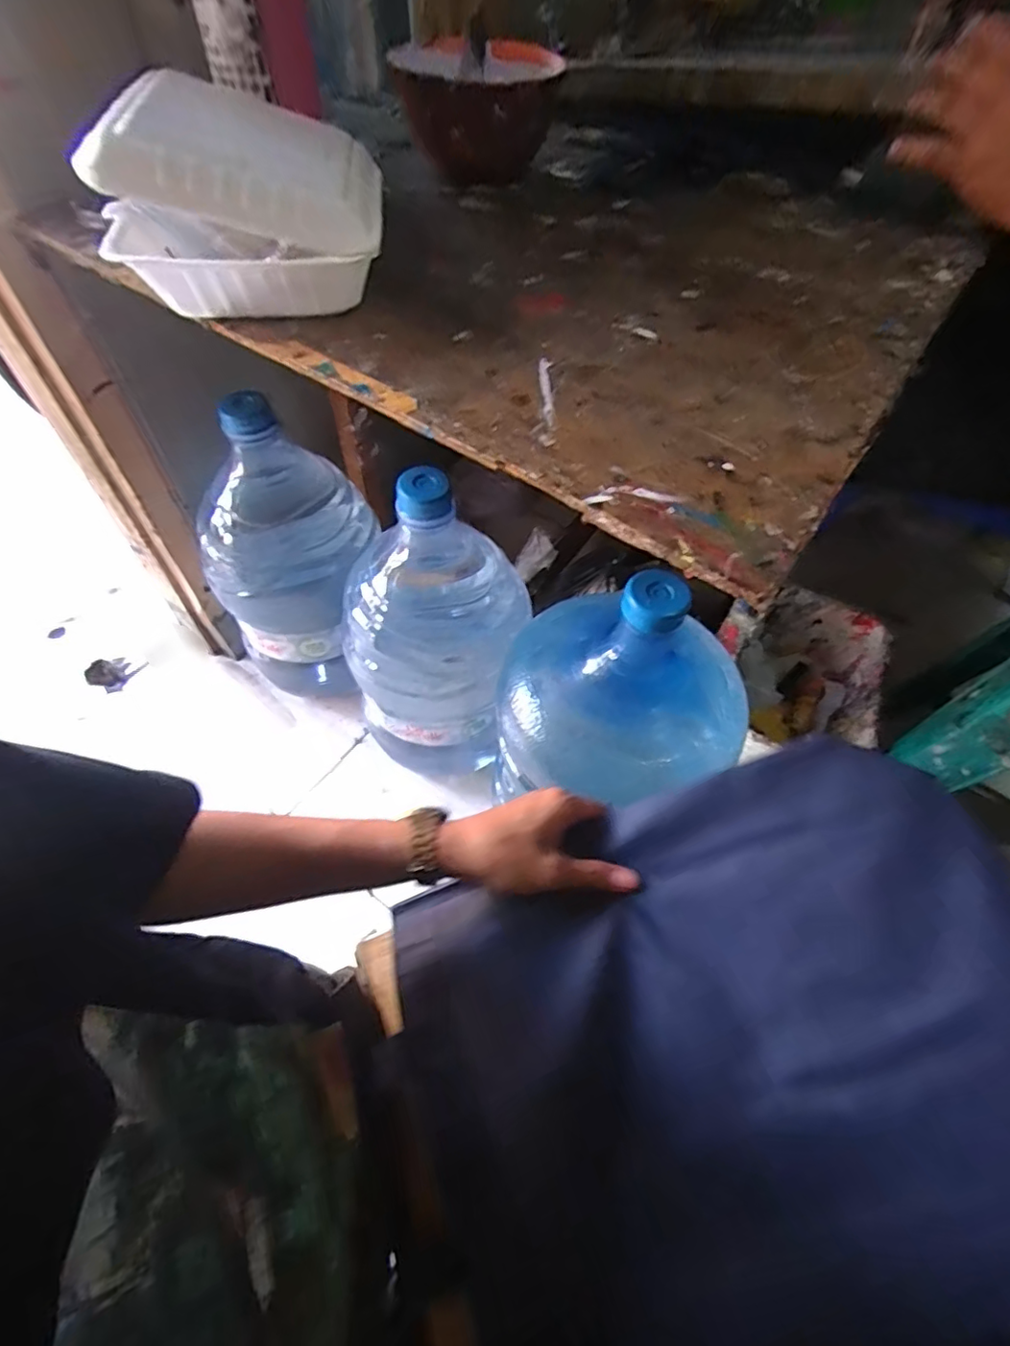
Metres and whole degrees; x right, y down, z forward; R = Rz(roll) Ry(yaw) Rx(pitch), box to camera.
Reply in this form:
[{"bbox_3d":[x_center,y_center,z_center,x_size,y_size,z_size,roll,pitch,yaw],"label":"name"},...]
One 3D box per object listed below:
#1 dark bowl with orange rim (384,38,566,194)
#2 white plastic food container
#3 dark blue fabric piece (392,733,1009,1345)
[{"bbox_3d":[-0.027,-0.578,0.607,0.161,0.087,0.163,1,56,-1],"label":"dark bowl with orange rim"},{"bbox_3d":[-0.188,-0.347,0.434,0.191,0.109,0.159,-8,56,-6],"label":"white plastic food container"},{"bbox_3d":[0.130,0.228,0.364,0.384,0.035,0.295,-27,62,9],"label":"dark blue fabric piece"}]

